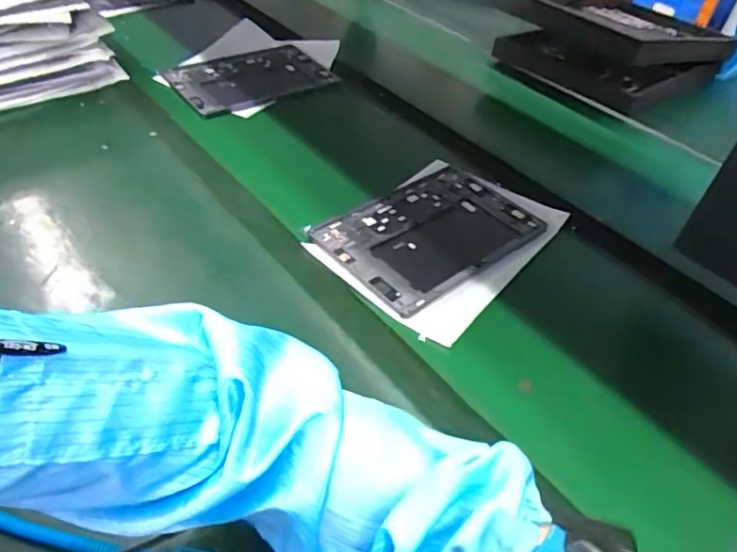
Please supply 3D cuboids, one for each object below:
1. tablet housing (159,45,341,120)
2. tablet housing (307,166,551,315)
[{"bbox_3d":[-0.192,-0.324,0.918,0.247,0.016,0.168,-24,50,-28],"label":"tablet housing"},{"bbox_3d":[0.078,-0.054,0.666,0.254,0.009,0.169,-28,53,-31],"label":"tablet housing"}]

